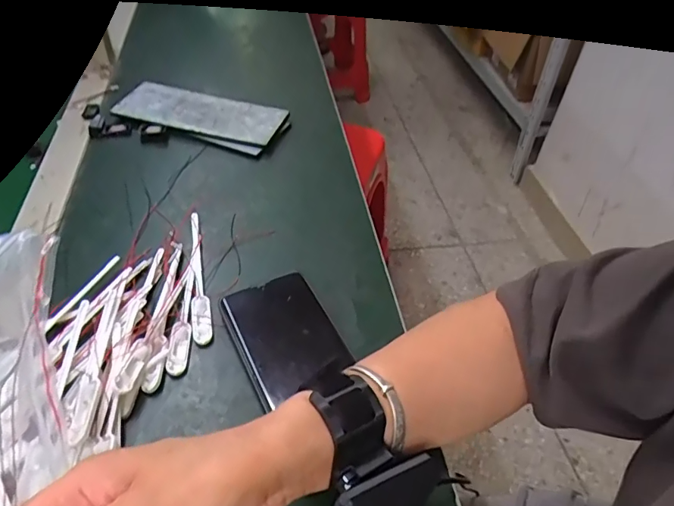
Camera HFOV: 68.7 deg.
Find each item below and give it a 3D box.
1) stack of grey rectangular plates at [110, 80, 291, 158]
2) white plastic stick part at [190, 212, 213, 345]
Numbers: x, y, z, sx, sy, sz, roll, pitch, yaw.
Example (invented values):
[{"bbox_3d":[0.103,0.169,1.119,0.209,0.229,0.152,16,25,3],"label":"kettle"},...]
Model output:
[{"bbox_3d":[-0.167,-0.170,0.609,0.209,0.016,0.088,18,46,12],"label":"stack of grey rectangular plates"},{"bbox_3d":[-0.120,0.015,0.427,0.015,0.005,0.143,-7,46,-12],"label":"white plastic stick part"}]

